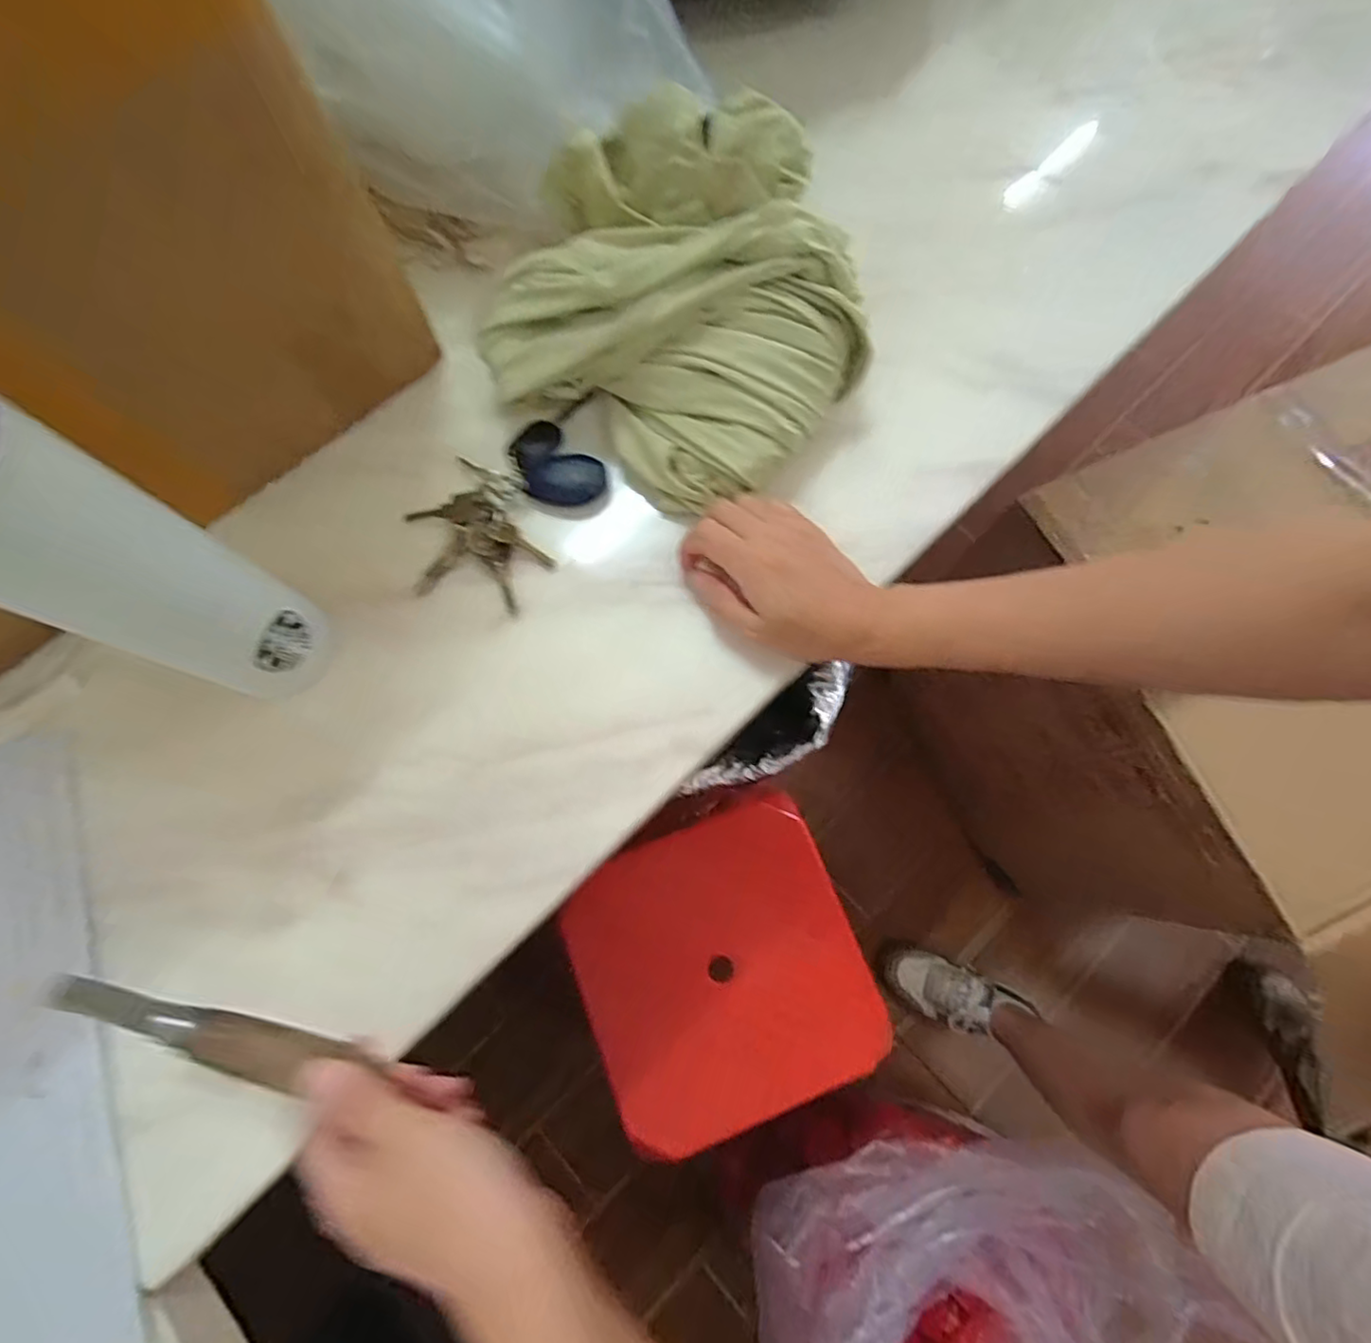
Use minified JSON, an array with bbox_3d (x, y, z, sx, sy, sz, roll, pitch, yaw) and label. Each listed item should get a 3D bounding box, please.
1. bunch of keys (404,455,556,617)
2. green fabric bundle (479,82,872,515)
[{"bbox_3d":[-0.140,-0.086,0.421,0.100,0.017,0.091,0,75,0],"label":"bunch of keys"},{"bbox_3d":[-0.006,-0.241,0.412,0.231,0.112,0.205,34,78,9],"label":"green fabric bundle"}]

